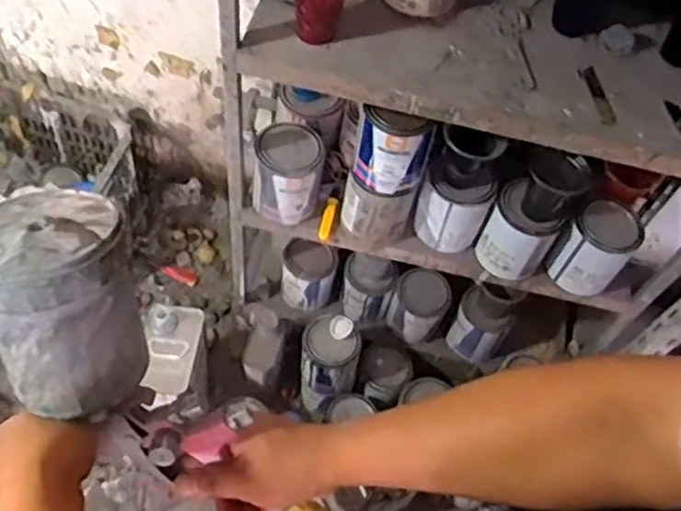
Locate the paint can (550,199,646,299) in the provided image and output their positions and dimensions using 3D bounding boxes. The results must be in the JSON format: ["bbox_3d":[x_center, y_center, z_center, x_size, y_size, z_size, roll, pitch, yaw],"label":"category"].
[{"bbox_3d":[0.408,-0.016,1.098,0.104,0.123,0.110,30,60,14],"label":"paint can"}]

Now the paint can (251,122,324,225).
[{"bbox_3d":[-0.085,-0.133,1.101,0.101,0.130,0.104,2,57,-3],"label":"paint can"}]

